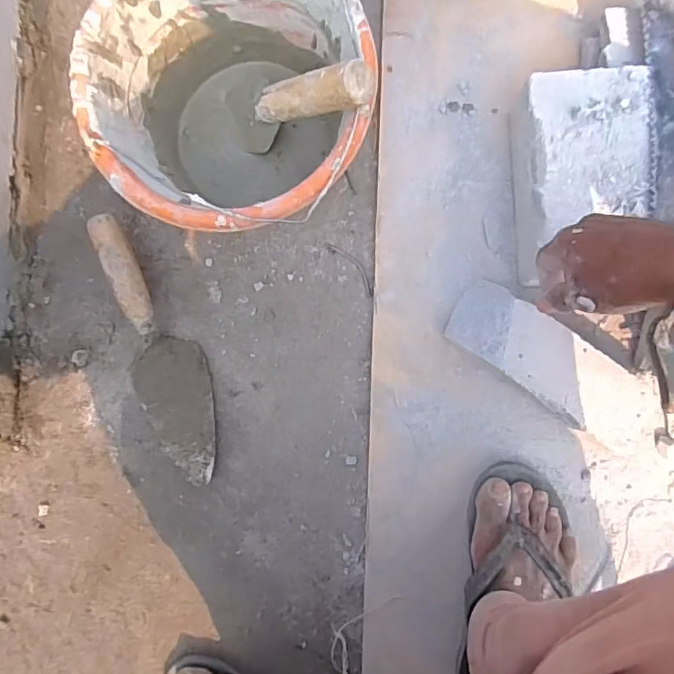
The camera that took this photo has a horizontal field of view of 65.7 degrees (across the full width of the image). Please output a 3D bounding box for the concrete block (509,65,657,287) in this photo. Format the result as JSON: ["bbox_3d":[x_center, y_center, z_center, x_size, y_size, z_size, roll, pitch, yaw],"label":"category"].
[{"bbox_3d":[0.240,-0.157,0.525,0.117,0.074,0.195,-1,87,4],"label":"concrete block"}]

